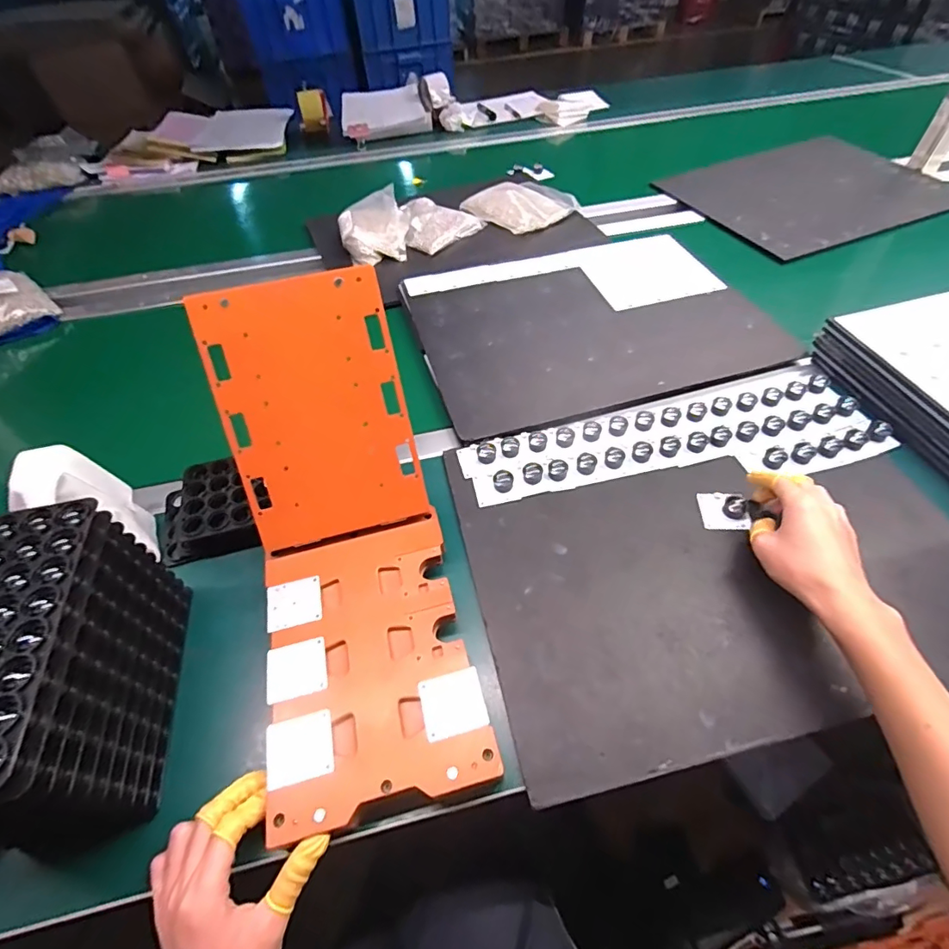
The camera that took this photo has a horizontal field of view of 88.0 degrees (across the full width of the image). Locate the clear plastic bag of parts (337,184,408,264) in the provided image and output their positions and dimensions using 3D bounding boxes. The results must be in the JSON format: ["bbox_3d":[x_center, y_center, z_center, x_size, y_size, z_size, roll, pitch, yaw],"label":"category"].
[{"bbox_3d":[-0.181,-0.446,0.886,0.122,0.053,0.164,-13,53,-7],"label":"clear plastic bag of parts"}]

